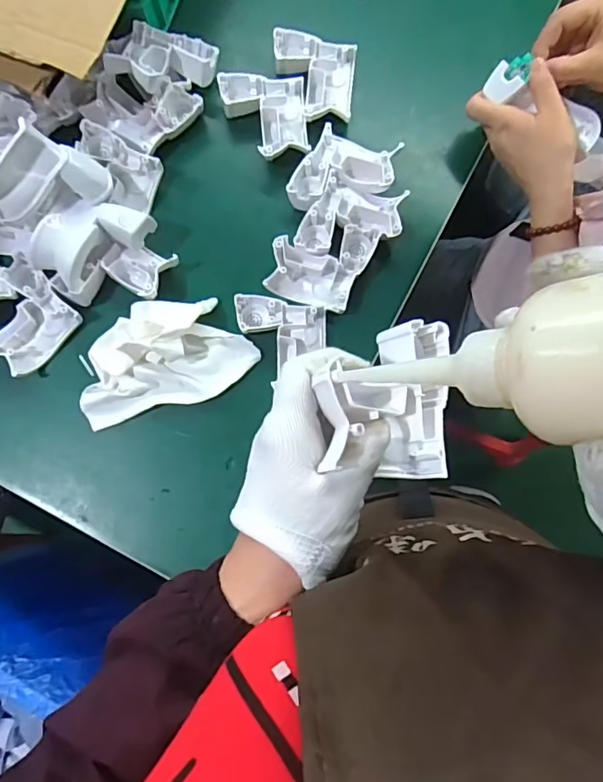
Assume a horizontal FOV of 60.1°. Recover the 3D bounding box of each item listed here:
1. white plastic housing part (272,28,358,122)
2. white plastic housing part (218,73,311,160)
[{"bbox_3d":[0.013,-0.358,0.600,0.094,0.031,0.094,6,82,0],"label":"white plastic housing part"},{"bbox_3d":[-0.041,-0.308,0.588,0.093,0.026,0.101,-6,82,-1],"label":"white plastic housing part"}]

